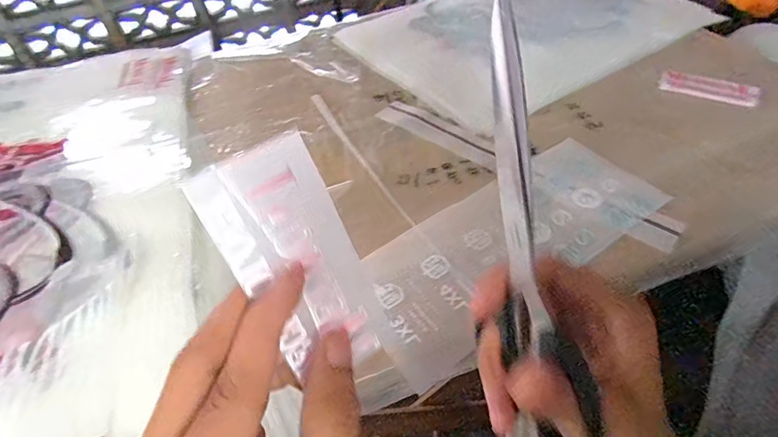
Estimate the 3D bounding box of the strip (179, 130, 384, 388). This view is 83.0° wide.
[{"bbox_3d":[-0.031,0.018,0.160,0.042,0.089,0.004,-32,21,-22],"label":"strip"}]

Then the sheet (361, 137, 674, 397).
[{"bbox_3d":[0.102,0.014,0.371,0.278,0.005,0.115,-30,52,-20],"label":"sheet"}]

